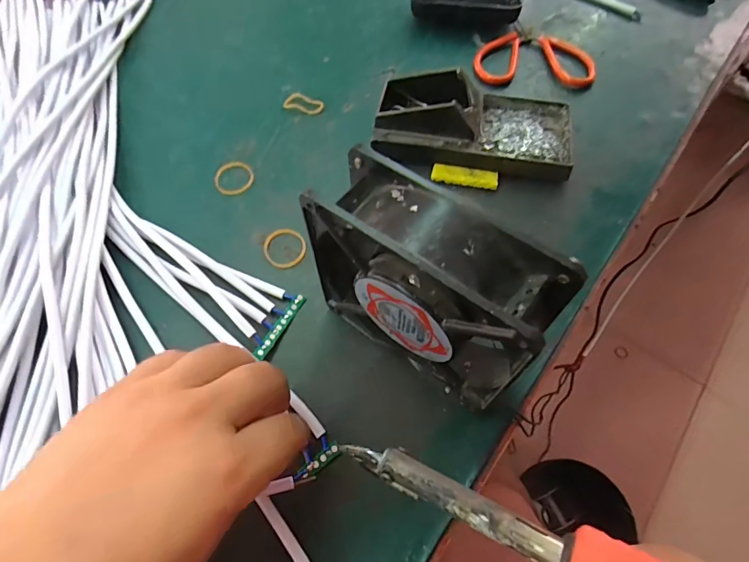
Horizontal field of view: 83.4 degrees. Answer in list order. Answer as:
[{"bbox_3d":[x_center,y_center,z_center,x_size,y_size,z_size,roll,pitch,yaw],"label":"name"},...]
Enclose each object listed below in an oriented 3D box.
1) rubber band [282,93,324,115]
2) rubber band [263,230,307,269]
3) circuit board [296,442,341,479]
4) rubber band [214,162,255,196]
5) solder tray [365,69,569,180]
[{"bbox_3d":[-0.064,-0.161,0.382,0.035,0.004,0.018,16,74,4],"label":"rubber band"},{"bbox_3d":[-0.065,-0.025,0.306,0.030,0.004,0.031,-10,62,-7],"label":"rubber band"},{"bbox_3d":[-0.031,0.102,0.236,0.027,0.004,0.007,-33,64,-17],"label":"circuit board"},{"bbox_3d":[-0.115,-0.085,0.345,0.031,0.004,0.033,1,61,-2],"label":"rubber band"},{"bbox_3d":[0.084,-0.134,0.347,0.159,0.040,0.087,12,61,6],"label":"solder tray"}]

